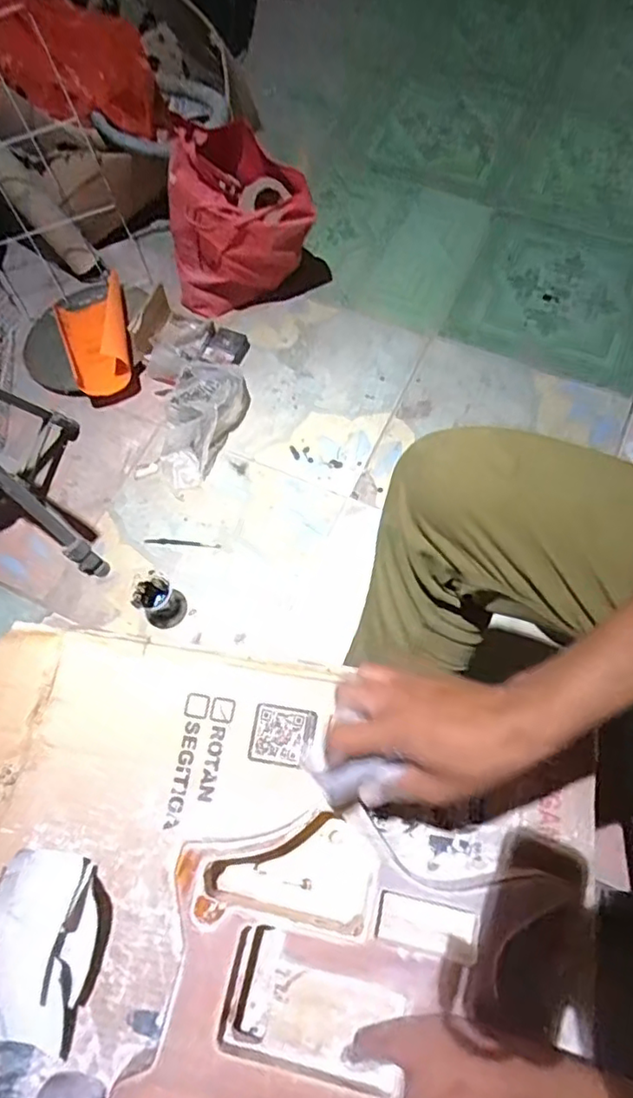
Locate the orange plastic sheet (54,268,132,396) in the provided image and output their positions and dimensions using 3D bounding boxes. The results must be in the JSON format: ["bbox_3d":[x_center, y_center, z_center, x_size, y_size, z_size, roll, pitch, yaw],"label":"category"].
[{"bbox_3d":[-0.453,-0.447,1.239,0.138,0.087,0.301,-17,67,-4],"label":"orange plastic sheet"}]

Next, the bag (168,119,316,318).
[{"bbox_3d":[-0.148,-0.590,1.164,0.214,0.288,0.200,33,73,15],"label":"bag"}]

